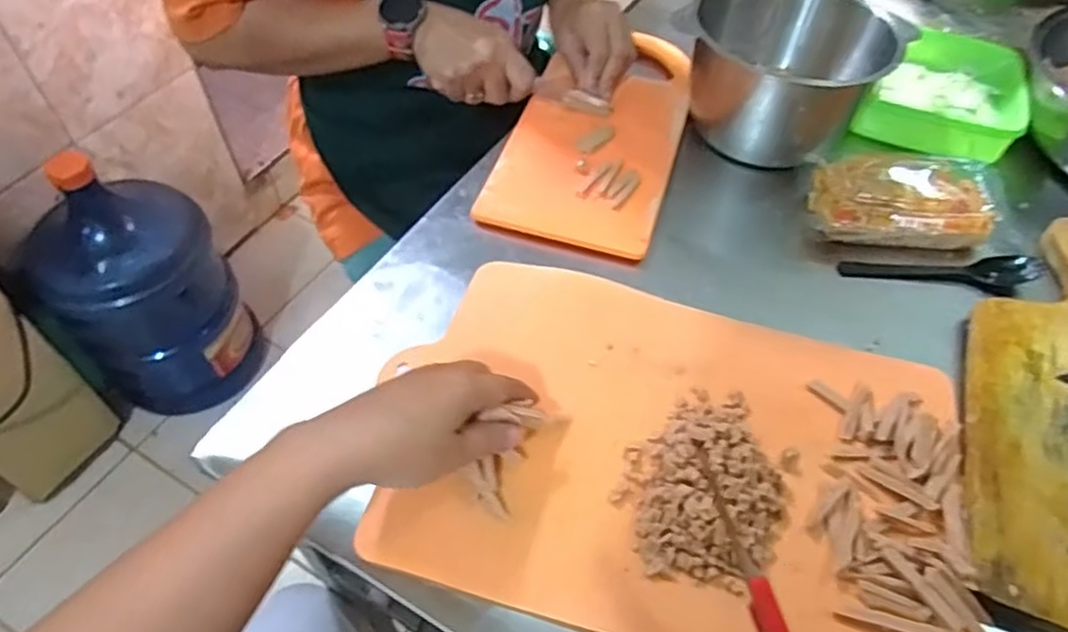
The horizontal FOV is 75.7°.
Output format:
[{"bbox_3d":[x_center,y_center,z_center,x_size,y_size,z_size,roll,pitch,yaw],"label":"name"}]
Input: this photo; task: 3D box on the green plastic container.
[{"bbox_3d":[0.389,-0.210,0.653,0.128,0.038,0.156,22,55,14],"label":"green plastic container"}]

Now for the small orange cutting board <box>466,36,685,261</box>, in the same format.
[{"bbox_3d":[0.058,-0.163,0.619,0.143,0.019,0.264,14,58,12],"label":"small orange cutting board"}]

